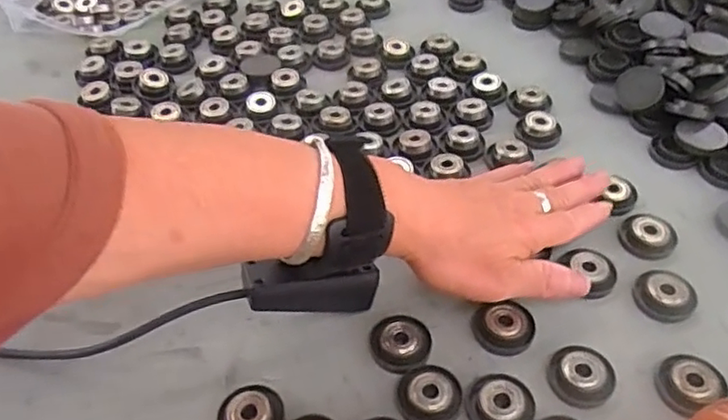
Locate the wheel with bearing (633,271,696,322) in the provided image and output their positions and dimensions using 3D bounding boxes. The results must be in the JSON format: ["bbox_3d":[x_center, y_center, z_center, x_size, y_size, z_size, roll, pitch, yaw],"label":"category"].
[{"bbox_3d":[0.169,0.048,0.355,0.032,0.010,0.027,24,52,23],"label":"wheel with bearing"}]

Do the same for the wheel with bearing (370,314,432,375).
[{"bbox_3d":[0.020,0.072,0.340,0.032,0.008,0.032,-1,47,2],"label":"wheel with bearing"}]

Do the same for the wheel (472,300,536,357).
[{"bbox_3d":[0.077,0.064,0.344,0.032,0.008,0.027,3,47,6],"label":"wheel"}]

